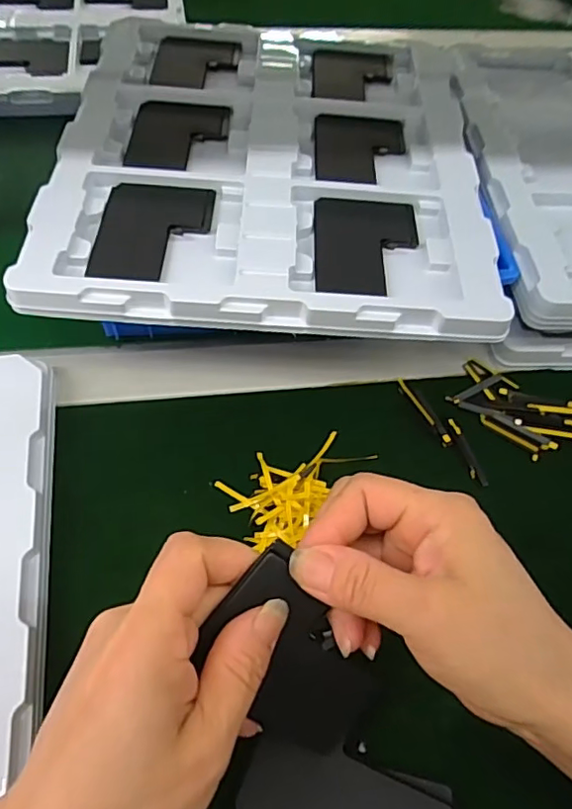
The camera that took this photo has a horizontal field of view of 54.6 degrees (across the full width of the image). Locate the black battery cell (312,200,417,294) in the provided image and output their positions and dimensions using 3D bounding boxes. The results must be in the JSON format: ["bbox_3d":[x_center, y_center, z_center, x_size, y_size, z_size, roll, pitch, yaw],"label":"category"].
[{"bbox_3d":[0.050,-0.100,0.346,0.065,0.004,0.086,2,58,-3],"label":"black battery cell"}]

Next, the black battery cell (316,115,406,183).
[{"bbox_3d":[0.054,-0.189,0.405,0.067,0.005,0.083,3,58,-3],"label":"black battery cell"}]

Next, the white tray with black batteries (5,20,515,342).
[{"bbox_3d":[-0.009,-0.188,0.396,0.279,0.017,0.334,2,58,-3],"label":"white tray with black batteries"}]

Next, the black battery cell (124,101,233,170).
[{"bbox_3d":[-0.076,-0.196,0.400,0.067,0.004,0.079,2,58,-3],"label":"black battery cell"}]

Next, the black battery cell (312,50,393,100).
[{"bbox_3d":[0.055,-0.275,0.461,0.067,0.005,0.081,3,58,-3],"label":"black battery cell"}]

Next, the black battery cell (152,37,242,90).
[{"bbox_3d":[-0.072,-0.281,0.454,0.066,0.004,0.079,4,58,-2],"label":"black battery cell"}]

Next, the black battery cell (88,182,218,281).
[{"bbox_3d":[-0.079,-0.107,0.338,0.064,0.004,0.086,3,58,-2],"label":"black battery cell"}]

